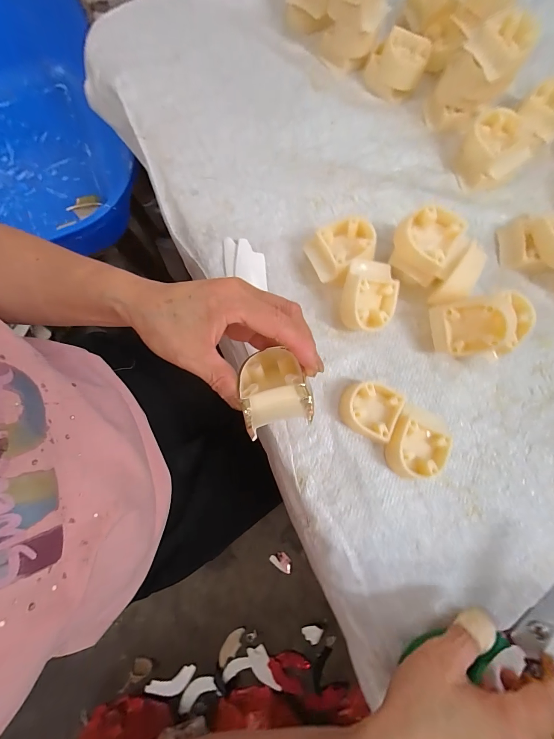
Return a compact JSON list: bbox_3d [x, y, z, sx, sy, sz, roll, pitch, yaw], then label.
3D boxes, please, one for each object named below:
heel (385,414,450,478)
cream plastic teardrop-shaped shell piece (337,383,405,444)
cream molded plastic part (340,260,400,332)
[{"bbox_3d":[0.122,0.072,0.279,0.048,0.021,0.048,28,80,4],"label":"heel"},{"bbox_3d":[0.084,0.035,0.286,0.050,0.020,0.047,26,80,4],"label":"cream plastic teardrop-shaped shell piece"},{"bbox_3d":[0.085,-0.065,0.294,0.050,0.045,0.064,10,79,1],"label":"cream molded plastic part"}]

